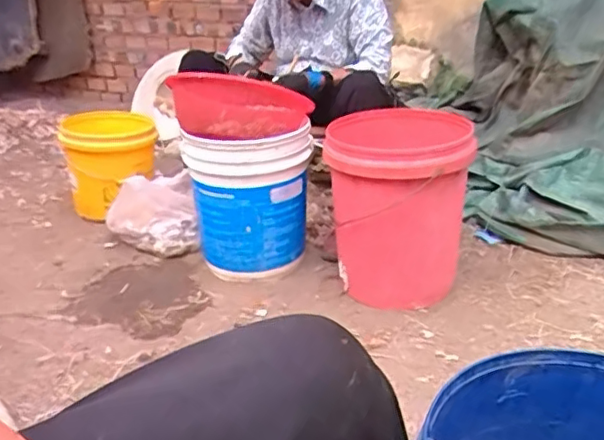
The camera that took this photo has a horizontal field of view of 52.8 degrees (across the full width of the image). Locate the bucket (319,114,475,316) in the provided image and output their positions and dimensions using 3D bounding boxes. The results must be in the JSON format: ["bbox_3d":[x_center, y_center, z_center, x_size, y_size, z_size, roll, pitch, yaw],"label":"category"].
[{"bbox_3d":[0.203,-0.018,1.321,0.270,0.367,0.270,-1,25,1],"label":"bucket"}]

